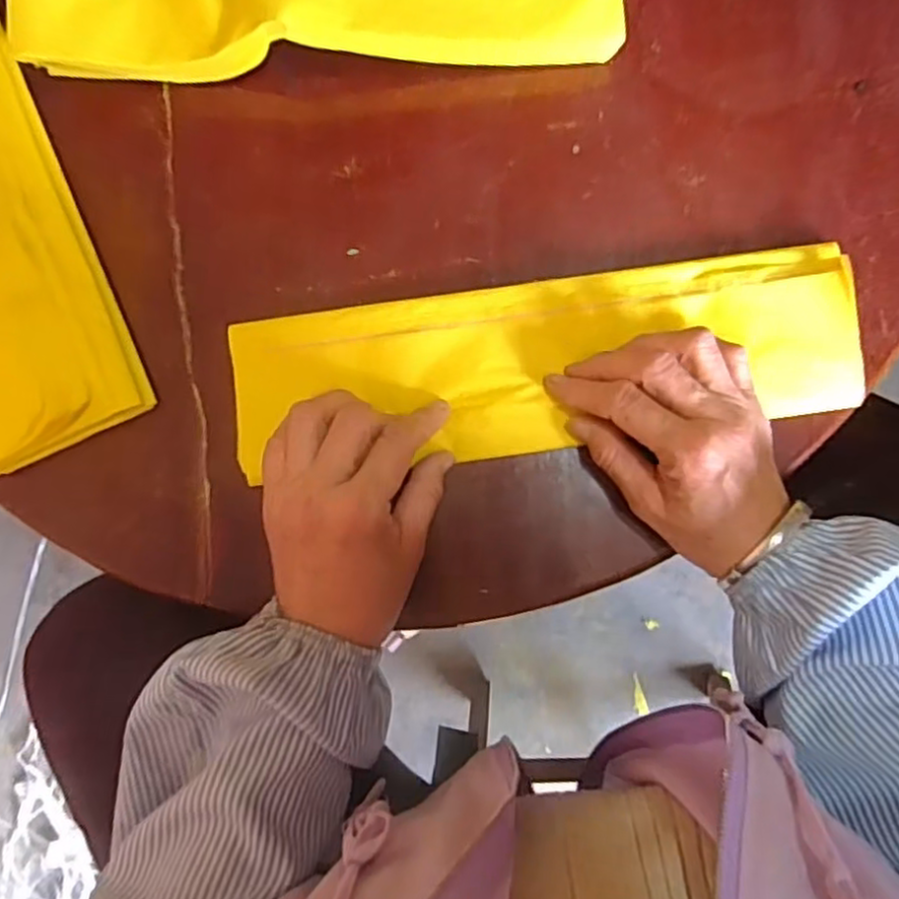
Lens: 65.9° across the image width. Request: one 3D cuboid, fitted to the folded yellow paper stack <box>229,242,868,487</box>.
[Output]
[{"bbox_3d":[0.052,-0.050,0.402,0.356,0.014,0.099,-6,88,3],"label":"folded yellow paper stack"}]

